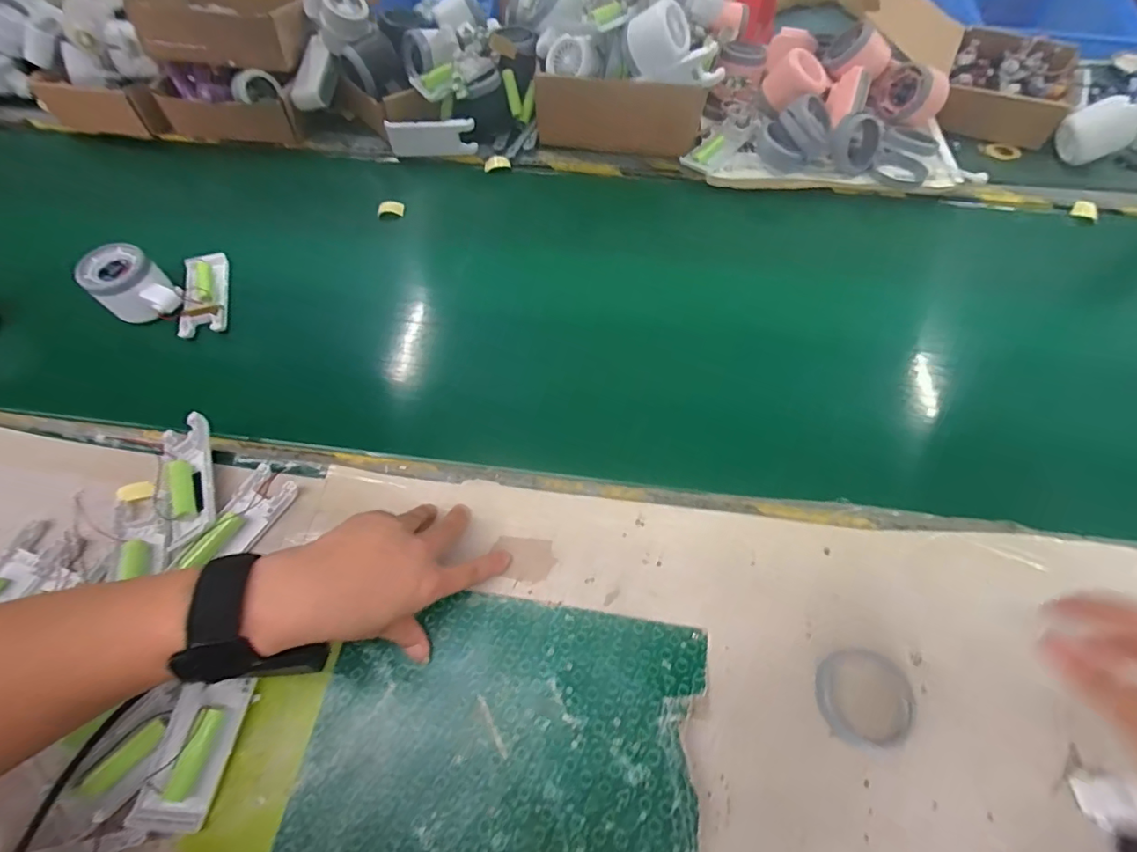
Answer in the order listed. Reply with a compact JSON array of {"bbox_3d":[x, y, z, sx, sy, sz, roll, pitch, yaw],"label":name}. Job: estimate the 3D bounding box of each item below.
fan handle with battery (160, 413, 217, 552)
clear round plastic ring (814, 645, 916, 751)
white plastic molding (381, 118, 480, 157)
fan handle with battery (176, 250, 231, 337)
[{"bbox_3d":[-0.293,0.041,0.396,0.038,0.023,0.102,-18,63,-9],"label":"fan handle with battery"},{"bbox_3d":[0.193,0.176,0.334,0.061,0.006,0.058,0,60,0],"label":"clear round plastic ring"},{"bbox_3d":[-0.163,-0.344,0.616,0.101,0.040,0.008,0,60,0],"label":"white plastic molding"},{"bbox_3d":[-0.360,-0.132,0.508,0.038,0.023,0.095,-13,61,-8],"label":"fan handle with battery"}]

